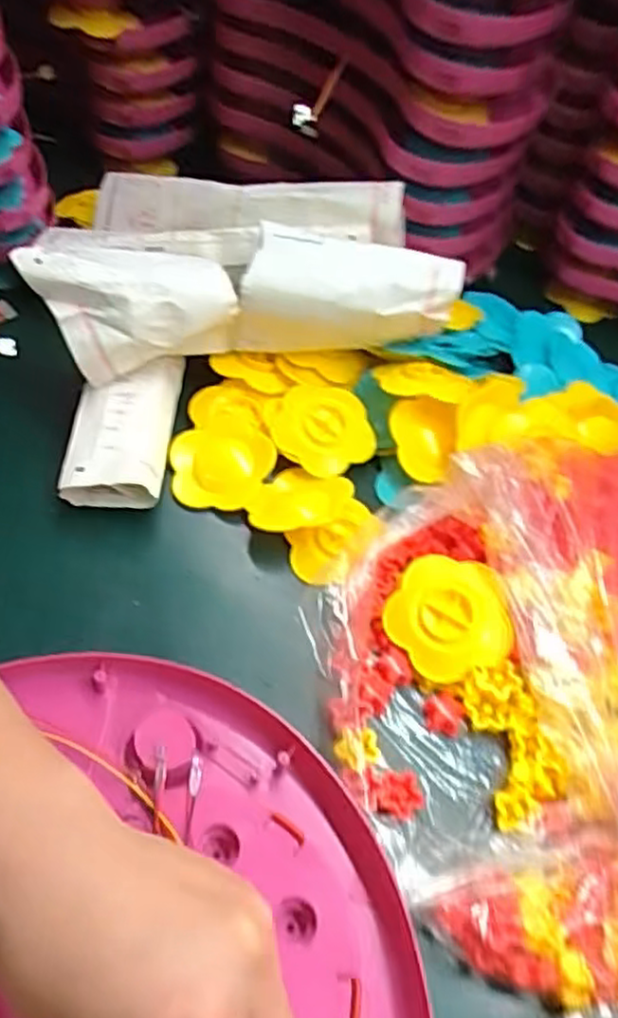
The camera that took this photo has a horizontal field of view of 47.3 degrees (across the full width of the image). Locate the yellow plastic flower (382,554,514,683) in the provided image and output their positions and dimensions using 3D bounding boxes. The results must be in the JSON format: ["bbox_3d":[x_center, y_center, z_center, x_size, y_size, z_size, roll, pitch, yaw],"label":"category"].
[{"bbox_3d":[0.089,0.067,0.454,0.078,0.019,0.078,-3,66,8],"label":"yellow plastic flower"}]

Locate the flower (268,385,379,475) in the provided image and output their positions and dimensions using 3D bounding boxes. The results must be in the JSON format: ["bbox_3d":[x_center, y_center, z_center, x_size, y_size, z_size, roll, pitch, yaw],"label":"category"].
[{"bbox_3d":[0.010,-0.064,0.551,0.073,0.018,0.071,5,53,-6],"label":"flower"}]

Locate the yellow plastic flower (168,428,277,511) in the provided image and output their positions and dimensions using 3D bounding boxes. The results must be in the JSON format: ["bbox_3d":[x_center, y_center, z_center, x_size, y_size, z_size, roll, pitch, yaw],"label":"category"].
[{"bbox_3d":[-0.066,-0.030,0.534,0.077,0.016,0.063,7,53,-4],"label":"yellow plastic flower"}]

